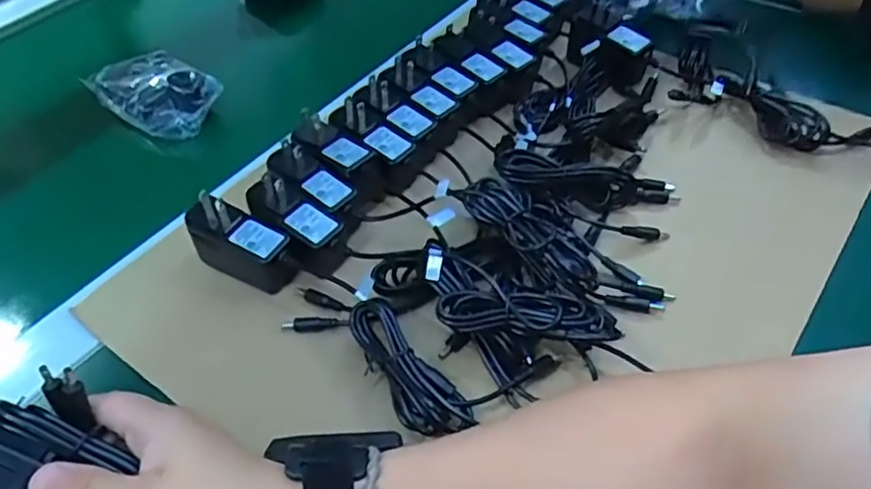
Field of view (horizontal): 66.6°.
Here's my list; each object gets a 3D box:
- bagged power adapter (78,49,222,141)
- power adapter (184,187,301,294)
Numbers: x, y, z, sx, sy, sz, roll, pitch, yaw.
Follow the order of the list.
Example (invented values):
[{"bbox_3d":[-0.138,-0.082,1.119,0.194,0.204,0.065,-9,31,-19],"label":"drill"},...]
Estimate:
[{"bbox_3d":[-0.256,-0.140,0.604,0.122,0.037,0.069,29,56,26],"label":"bagged power adapter"},{"bbox_3d":[-0.125,-0.001,0.436,0.076,0.056,0.028,17,51,18],"label":"power adapter"}]

